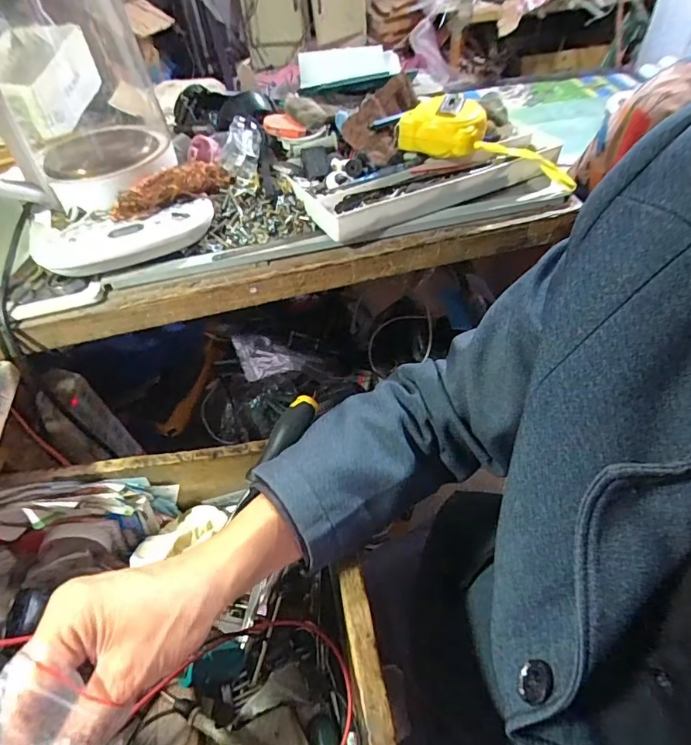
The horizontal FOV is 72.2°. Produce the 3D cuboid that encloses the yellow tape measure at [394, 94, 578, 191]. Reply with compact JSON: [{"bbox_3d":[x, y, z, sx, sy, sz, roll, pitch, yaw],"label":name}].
[{"bbox_3d":[0.148,-0.237,0.489,0.190,0.050,0.055,18,51,-1],"label":"yellow tape measure"}]

